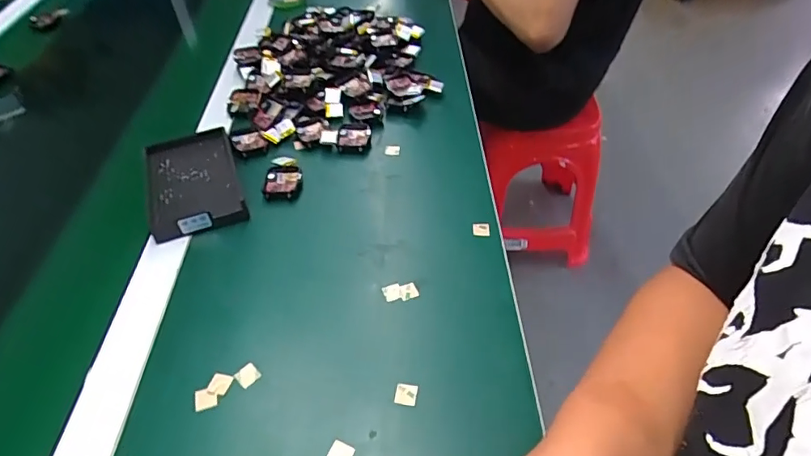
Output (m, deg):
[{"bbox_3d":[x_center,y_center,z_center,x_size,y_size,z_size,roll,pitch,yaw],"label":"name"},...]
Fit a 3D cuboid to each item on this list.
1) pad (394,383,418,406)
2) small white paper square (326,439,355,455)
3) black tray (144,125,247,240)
[{"bbox_3d":[0.000,0.122,0.365,0.016,0.004,0.015,5,47,7],"label":"pad"},{"bbox_3d":[-0.044,0.153,0.337,0.016,0.004,0.016,20,50,19],"label":"small white paper square"},{"bbox_3d":[-0.222,-0.051,0.524,0.088,0.025,0.149,-17,49,-14],"label":"black tray"}]

